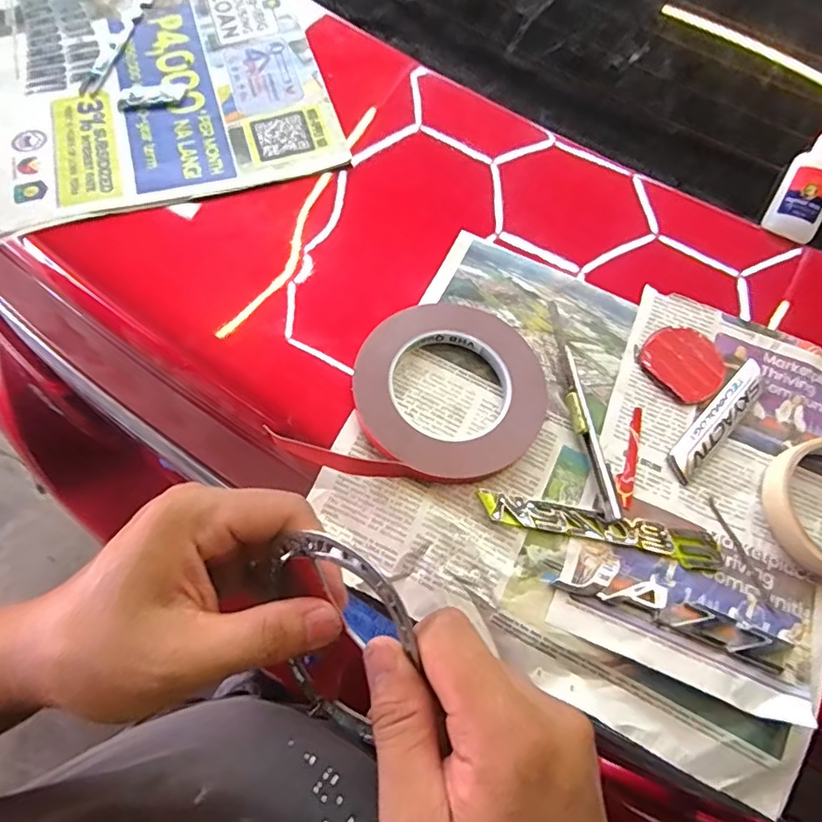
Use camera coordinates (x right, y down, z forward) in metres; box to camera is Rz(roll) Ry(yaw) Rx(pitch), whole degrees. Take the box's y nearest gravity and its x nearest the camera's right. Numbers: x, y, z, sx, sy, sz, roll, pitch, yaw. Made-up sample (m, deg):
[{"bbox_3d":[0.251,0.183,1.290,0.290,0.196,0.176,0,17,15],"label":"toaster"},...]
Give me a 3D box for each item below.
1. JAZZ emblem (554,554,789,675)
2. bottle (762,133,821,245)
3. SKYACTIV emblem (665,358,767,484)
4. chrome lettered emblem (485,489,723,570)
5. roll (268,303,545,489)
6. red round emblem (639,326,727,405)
[{"bbox_3d":[0.156,0.115,0.325,0.137,0.009,0.029,20,68,6],"label":"JAZZ emblem"},{"bbox_3d":[0.322,-0.193,0.431,0.039,0.016,0.119,28,91,9],"label":"bottle"},{"bbox_3d":[0.212,0.005,0.380,0.022,0.005,0.109,43,72,14],"label":"SKYACTIV emblem"},{"bbox_3d":[0.117,0.071,0.337,0.148,0.007,0.022,11,67,2],"label":"chrome lettered emblem"},{"bbox_3d":[0.017,-0.008,0.361,0.125,0.019,0.159,33,70,11],"label":"roll"},{"bbox_3d":[0.193,-0.034,0.392,0.055,0.007,0.050,1,67,-2],"label":"red round emblem"}]

